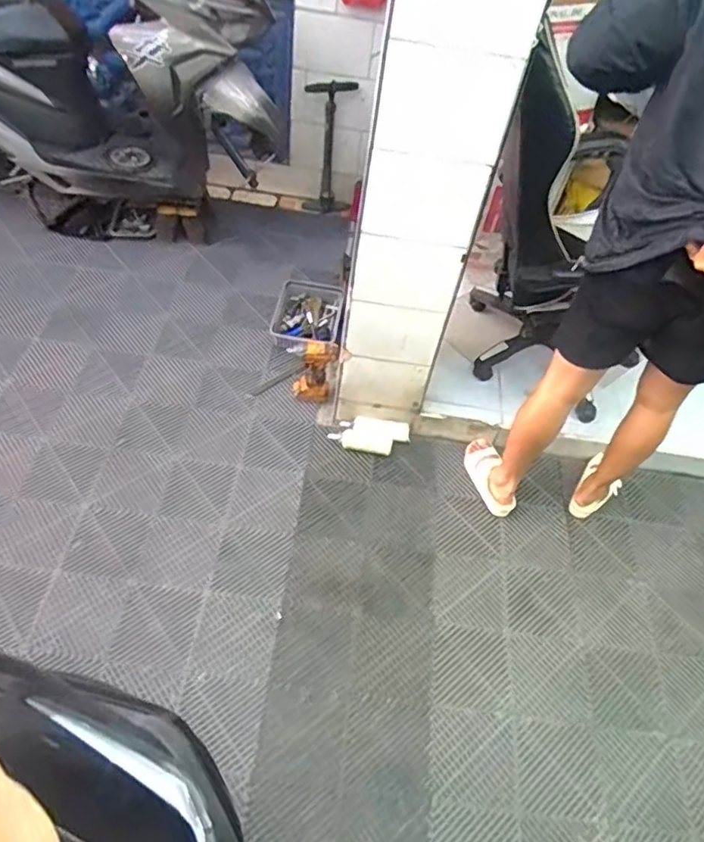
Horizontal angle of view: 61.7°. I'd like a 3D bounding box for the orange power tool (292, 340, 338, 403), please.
[{"bbox_3d":[-0.116,-0.153,1.826,0.126,0.217,0.088,14,51,1],"label":"orange power tool"}]

